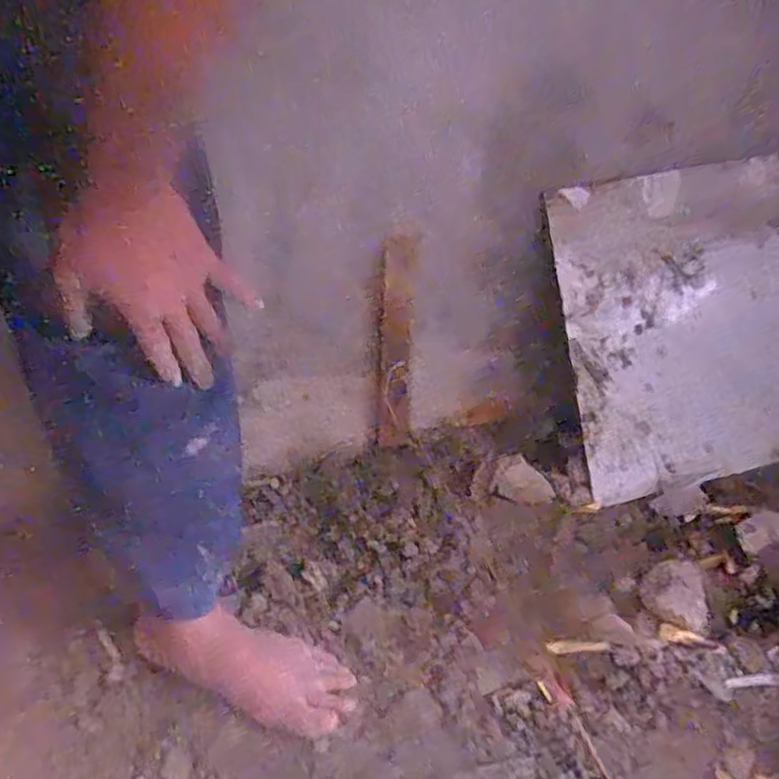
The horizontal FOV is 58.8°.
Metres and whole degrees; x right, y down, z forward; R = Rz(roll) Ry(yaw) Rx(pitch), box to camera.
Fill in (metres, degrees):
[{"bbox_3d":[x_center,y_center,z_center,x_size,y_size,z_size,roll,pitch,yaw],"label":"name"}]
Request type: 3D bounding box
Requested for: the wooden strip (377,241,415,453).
[{"bbox_3d":[0.007,-0.055,0.862,0.044,0.262,0.009,-5,19,-19],"label":"wooden strip"}]

